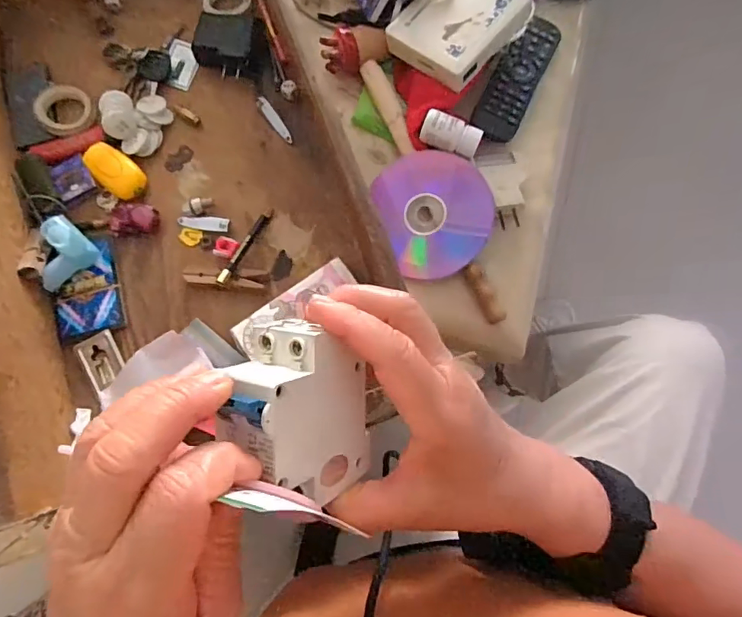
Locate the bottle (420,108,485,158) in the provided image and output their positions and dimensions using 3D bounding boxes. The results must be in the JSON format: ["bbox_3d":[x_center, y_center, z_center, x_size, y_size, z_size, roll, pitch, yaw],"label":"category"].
[{"bbox_3d":[0.070,-0.151,0.432,0.051,0.029,0.025,21,77,6],"label":"bottle"}]

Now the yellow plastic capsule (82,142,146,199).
[{"bbox_3d":[-0.223,-0.119,0.428,0.053,0.025,0.032,44,76,-18],"label":"yellow plastic capsule"}]

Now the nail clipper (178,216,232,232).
[{"bbox_3d":[-0.145,-0.074,0.426,0.048,0.006,0.012,9,75,18],"label":"nail clipper"}]

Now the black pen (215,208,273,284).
[{"bbox_3d":[-0.106,-0.054,0.414,0.007,0.013,0.084,23,63,6],"label":"black pen"}]

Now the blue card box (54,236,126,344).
[{"bbox_3d":[-0.240,-0.018,0.414,0.053,0.006,0.083,-13,76,-3],"label":"blue card box"}]

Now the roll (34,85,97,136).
[{"bbox_3d":[-0.278,-0.179,0.446,0.047,0.013,0.047,1,87,-13],"label":"roll"}]

